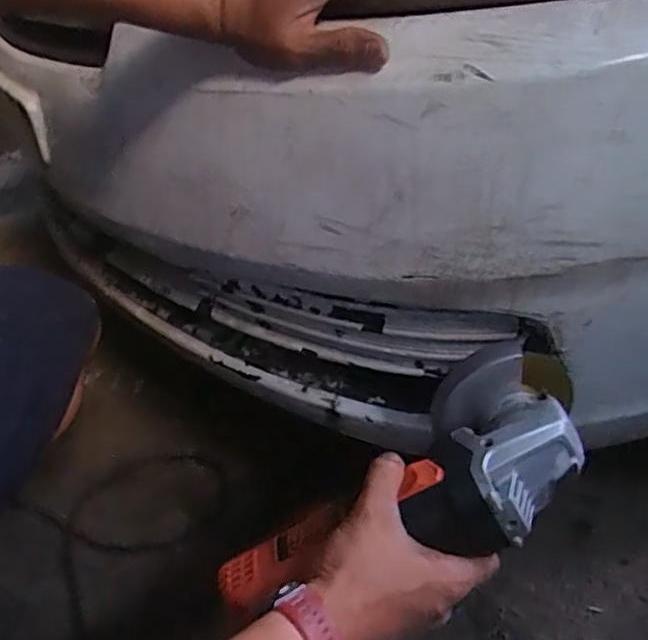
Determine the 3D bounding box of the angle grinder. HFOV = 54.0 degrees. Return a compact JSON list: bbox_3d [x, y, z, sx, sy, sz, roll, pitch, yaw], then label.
[{"bbox_3d":[0.060,0.116,0.432,0.279,0.073,0.108,-32,35,0],"label":"angle grinder"}]

